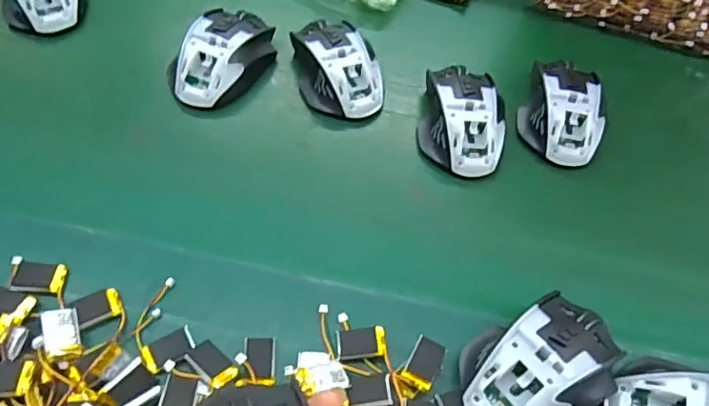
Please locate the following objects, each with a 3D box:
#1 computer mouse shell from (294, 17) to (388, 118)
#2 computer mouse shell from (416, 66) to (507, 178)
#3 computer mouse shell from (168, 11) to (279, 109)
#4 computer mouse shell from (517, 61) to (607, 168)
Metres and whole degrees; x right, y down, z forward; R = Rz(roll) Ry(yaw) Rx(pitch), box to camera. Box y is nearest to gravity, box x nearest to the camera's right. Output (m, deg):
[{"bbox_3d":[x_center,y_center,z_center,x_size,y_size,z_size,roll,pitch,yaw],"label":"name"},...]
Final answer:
[{"bbox_3d":[-0.014,-0.123,0.512,0.069,0.040,0.098,-8,59,-10],"label":"computer mouse shell"},{"bbox_3d":[0.096,-0.074,0.489,0.080,0.040,0.106,-1,58,-5],"label":"computer mouse shell"},{"bbox_3d":[-0.118,-0.133,0.507,0.063,0.039,0.109,30,60,13],"label":"computer mouse shell"},{"bbox_3d":[0.185,-0.081,0.501,0.068,0.038,0.095,16,58,5],"label":"computer mouse shell"}]

